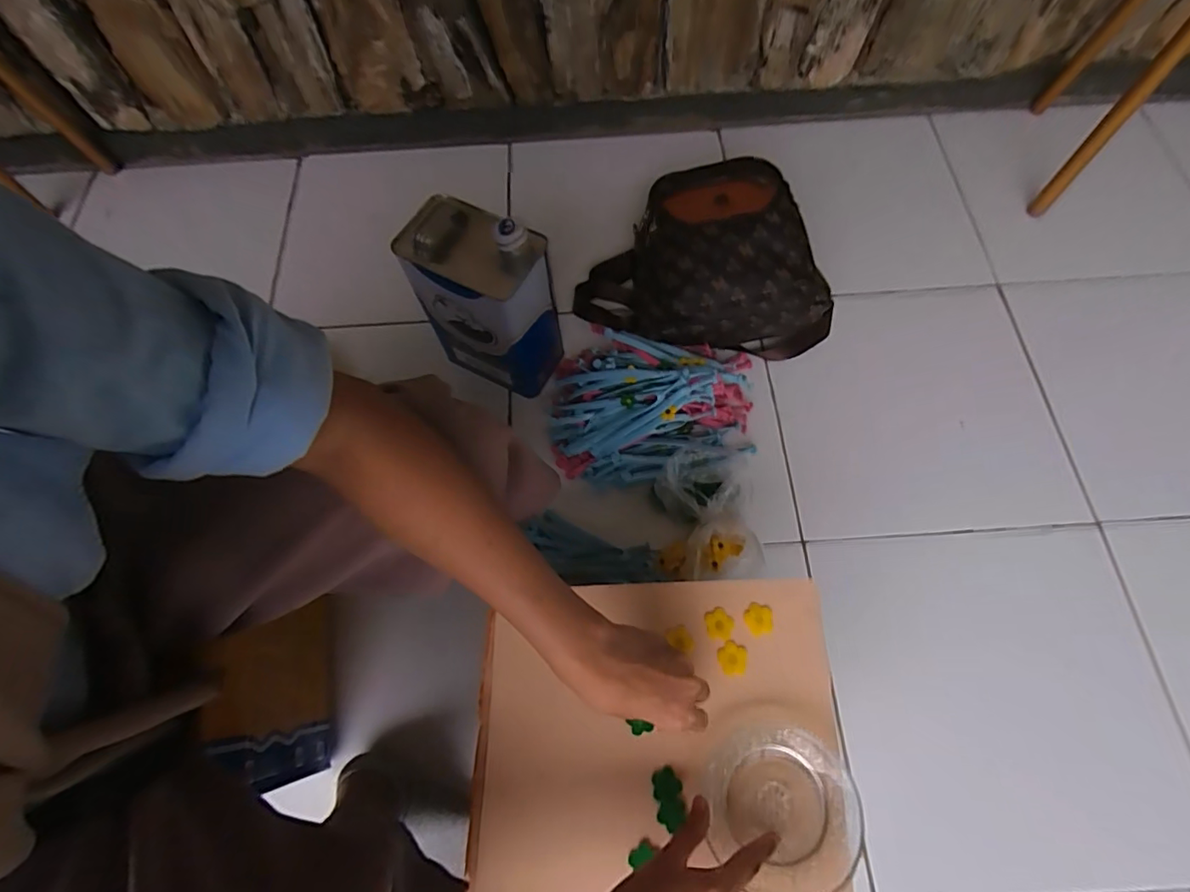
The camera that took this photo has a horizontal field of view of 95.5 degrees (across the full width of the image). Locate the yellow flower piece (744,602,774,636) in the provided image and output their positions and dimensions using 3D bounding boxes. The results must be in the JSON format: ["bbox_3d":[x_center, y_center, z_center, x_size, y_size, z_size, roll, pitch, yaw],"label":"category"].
[{"bbox_3d":[0.140,0.148,0.462,0.024,0.004,0.026,-1,68,1],"label":"yellow flower piece"}]

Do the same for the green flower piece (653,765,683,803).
[{"bbox_3d":[0.055,0.264,0.420,0.022,0.004,0.021,-1,68,1],"label":"green flower piece"}]

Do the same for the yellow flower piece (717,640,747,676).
[{"bbox_3d":[0.115,0.178,0.453,0.024,0.004,0.027,6,69,4],"label":"yellow flower piece"}]

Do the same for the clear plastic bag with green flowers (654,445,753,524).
[{"bbox_3d":[0.147,0.050,0.706,0.119,0.090,0.100,-25,70,-8],"label":"clear plastic bag with green flowers"}]

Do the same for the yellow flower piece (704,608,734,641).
[{"bbox_3d":[0.107,0.151,0.460,0.024,0.004,0.026,-11,68,-3],"label":"yellow flower piece"}]

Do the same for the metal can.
[{"bbox_3d":[-0.145,-0.189,0.749,0.165,0.266,0.106,25,71,11],"label":"metal can"}]

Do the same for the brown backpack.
[{"bbox_3d":[0.148,-0.258,0.803,0.314,0.153,0.307,-25,70,-8],"label":"brown backpack"}]

